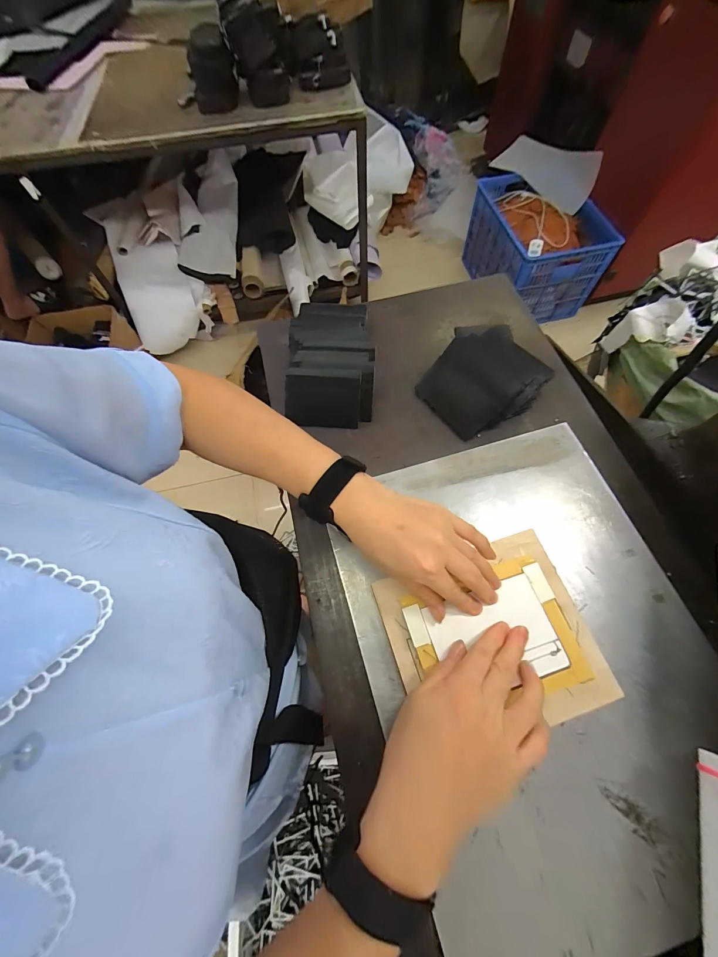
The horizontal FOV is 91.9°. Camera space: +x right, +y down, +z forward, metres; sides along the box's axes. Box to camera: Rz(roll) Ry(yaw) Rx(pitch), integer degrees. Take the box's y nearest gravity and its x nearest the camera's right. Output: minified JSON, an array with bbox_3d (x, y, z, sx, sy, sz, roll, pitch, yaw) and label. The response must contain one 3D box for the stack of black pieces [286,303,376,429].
[{"bbox_3d":[-0.039,-0.168,0.492,0.118,0.040,0.205,-2,66,2],"label":"stack of black pieces"}]

